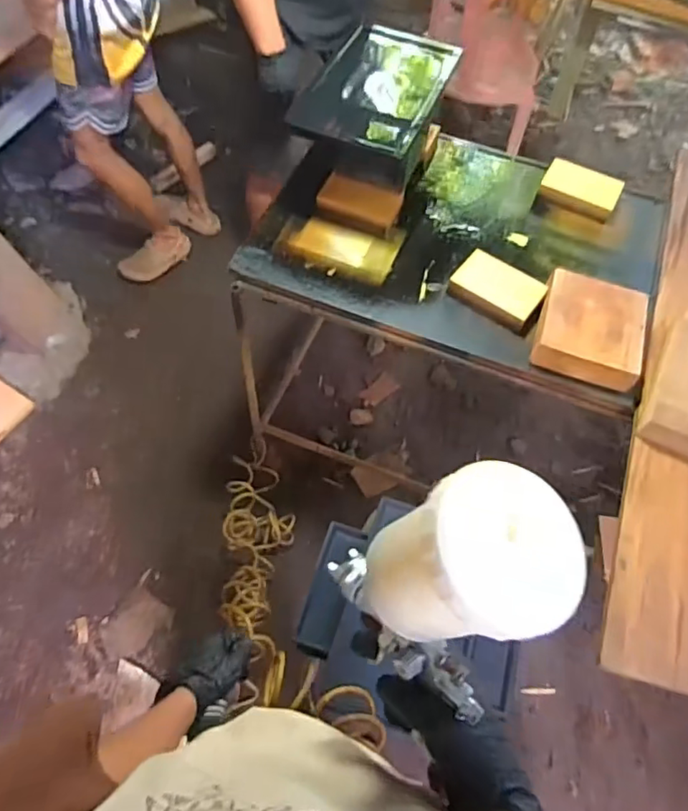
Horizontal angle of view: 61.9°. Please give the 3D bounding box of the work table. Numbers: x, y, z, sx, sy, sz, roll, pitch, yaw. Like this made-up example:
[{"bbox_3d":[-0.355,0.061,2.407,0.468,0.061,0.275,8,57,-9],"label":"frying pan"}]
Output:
[{"bbox_3d":[0.226,-0.197,1.476,0.810,0.688,0.613,17,62,6],"label":"work table"}]

